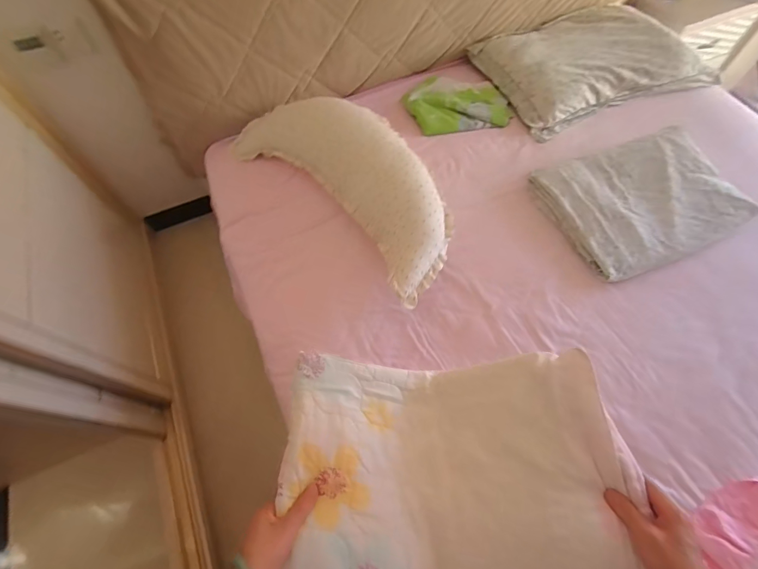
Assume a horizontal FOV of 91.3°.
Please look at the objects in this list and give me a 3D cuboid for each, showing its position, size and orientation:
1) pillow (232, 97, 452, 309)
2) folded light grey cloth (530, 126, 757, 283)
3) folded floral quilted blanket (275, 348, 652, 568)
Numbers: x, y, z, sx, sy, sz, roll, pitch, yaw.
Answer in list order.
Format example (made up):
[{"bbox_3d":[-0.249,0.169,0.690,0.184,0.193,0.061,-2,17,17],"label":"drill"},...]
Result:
[{"bbox_3d":[-0.077,-0.309,1.039,0.357,0.127,0.790,-41,70,-14],"label":"pillow"},{"bbox_3d":[0.727,-0.244,1.024,0.476,0.051,0.372,-23,67,-8],"label":"folded light grey cloth"},{"bbox_3d":[0.090,0.266,0.489,0.426,0.095,0.335,0,66,2],"label":"folded floral quilted blanket"}]

